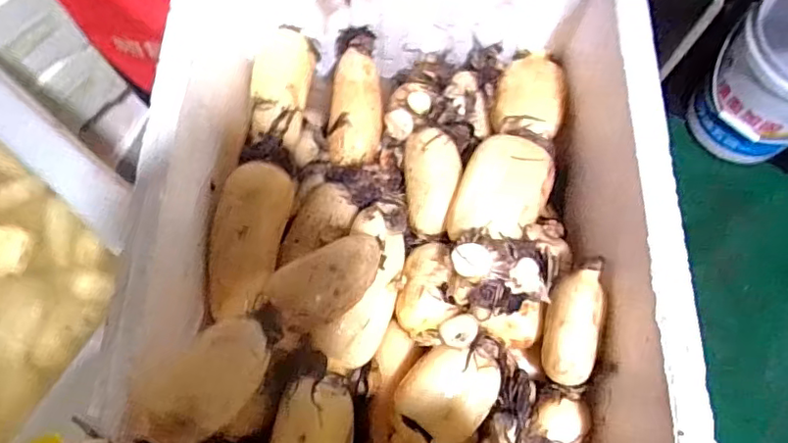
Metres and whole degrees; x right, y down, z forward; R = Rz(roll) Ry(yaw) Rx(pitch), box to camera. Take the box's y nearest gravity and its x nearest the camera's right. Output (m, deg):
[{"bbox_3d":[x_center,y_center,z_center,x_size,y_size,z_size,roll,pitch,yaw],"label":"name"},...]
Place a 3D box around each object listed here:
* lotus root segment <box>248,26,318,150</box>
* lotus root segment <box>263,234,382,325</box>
[{"bbox_3d":[-0.126,-0.158,0.644,0.059,0.052,0.163,6,69,0],"label":"lotus root segment"},{"bbox_3d":[-0.051,0.051,0.491,0.113,0.051,0.051,-31,65,-24],"label":"lotus root segment"}]

